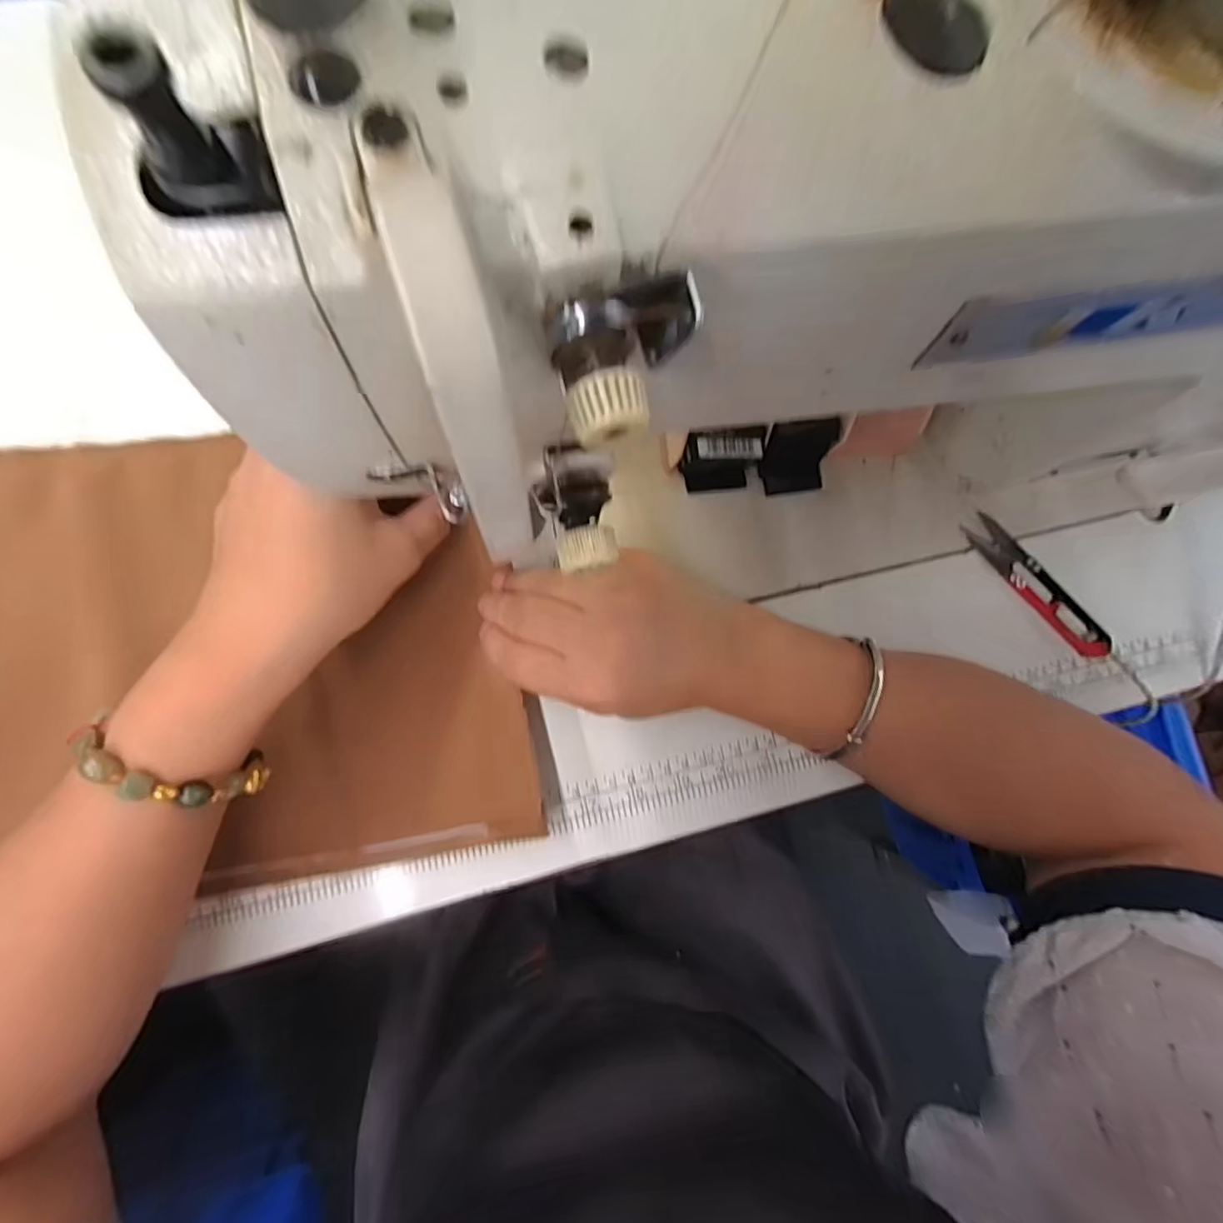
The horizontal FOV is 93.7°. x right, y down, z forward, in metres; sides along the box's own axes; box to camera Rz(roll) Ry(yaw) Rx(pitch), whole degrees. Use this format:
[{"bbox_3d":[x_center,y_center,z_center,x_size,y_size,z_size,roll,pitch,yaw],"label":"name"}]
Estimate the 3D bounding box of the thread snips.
[{"bbox_3d":[0.253,-0.014,0.342,0.023,0.015,0.105,-40,89,-9],"label":"thread snips"}]

